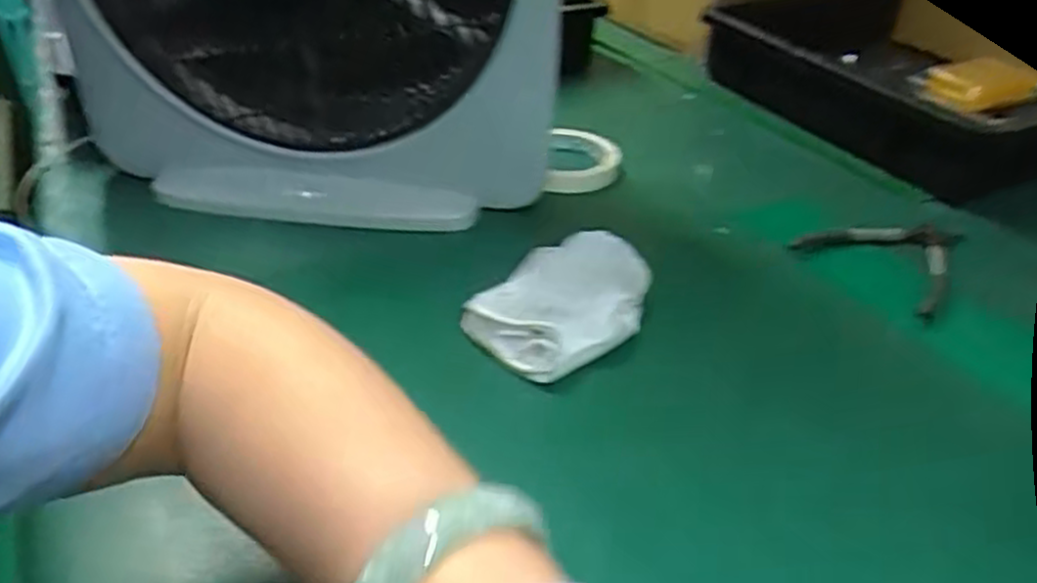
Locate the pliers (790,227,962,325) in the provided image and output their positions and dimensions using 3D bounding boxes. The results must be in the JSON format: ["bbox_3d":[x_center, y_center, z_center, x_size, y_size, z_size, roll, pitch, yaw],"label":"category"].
[{"bbox_3d":[0.273,-0.033,0.584,0.106,0.007,0.143,23,40,25],"label":"pliers"}]

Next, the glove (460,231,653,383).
[{"bbox_3d":[0.029,0.006,0.496,0.093,0.037,0.122,19,38,22],"label":"glove"}]

